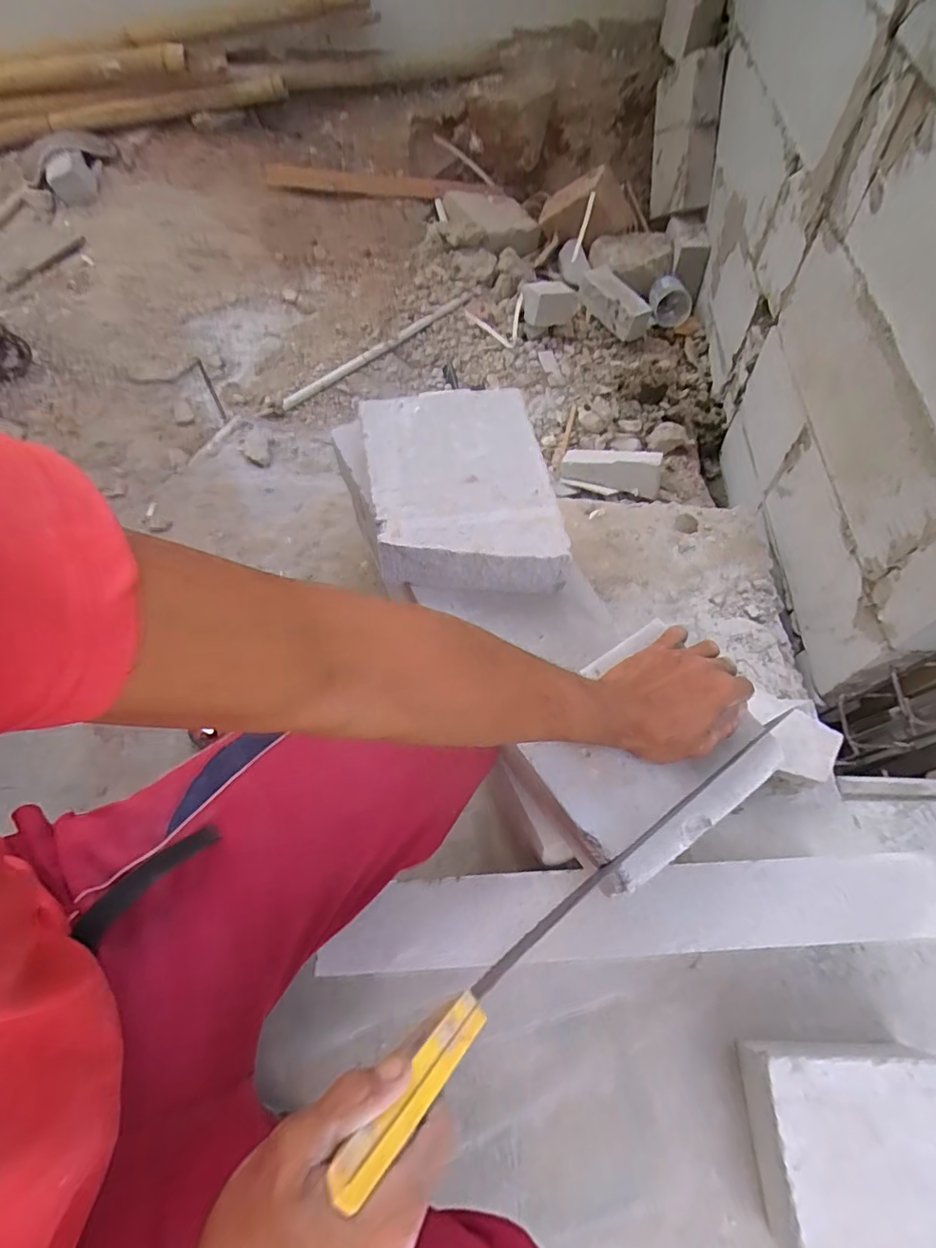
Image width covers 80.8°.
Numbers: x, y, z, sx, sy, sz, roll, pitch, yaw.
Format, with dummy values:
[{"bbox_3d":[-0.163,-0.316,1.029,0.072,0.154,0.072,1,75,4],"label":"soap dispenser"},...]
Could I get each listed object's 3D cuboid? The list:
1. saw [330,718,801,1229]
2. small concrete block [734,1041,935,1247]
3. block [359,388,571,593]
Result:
[{"bbox_3d":[0.109,0.192,0.408,0.467,0.073,0.029,-26,65,-31],"label":"saw"},{"bbox_3d":[0.396,0.538,0.570,0.212,0.090,0.169,2,64,7],"label":"small concrete block"},{"bbox_3d":[-0.017,-0.159,0.634,0.214,0.078,0.250,-11,63,0],"label":"block"}]

